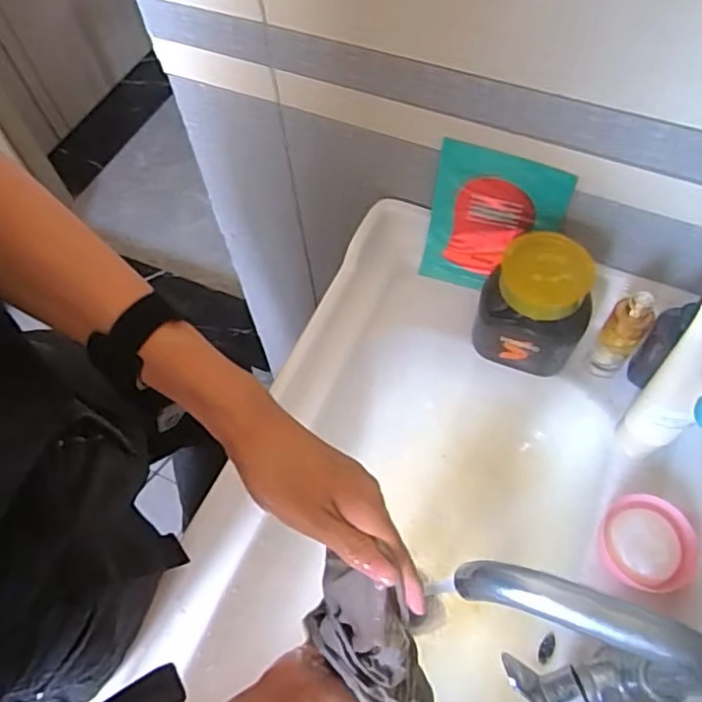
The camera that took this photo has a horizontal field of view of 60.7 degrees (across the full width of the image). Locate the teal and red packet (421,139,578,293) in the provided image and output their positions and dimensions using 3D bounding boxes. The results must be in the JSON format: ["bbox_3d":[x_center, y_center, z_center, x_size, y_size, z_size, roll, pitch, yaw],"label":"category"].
[{"bbox_3d":[0.161,-0.149,0.703,0.148,0.166,0.025,21,42,14],"label":"teal and red packet"}]

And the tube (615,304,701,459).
[{"bbox_3d":[0.301,0.028,0.543,0.063,0.220,0.040,15,53,13],"label":"tube"}]

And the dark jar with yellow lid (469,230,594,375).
[{"bbox_3d":[0.198,-0.049,0.645,0.107,0.125,0.090,23,64,16],"label":"dark jar with yellow lid"}]

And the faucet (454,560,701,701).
[{"bbox_3d":[0.144,0.209,0.412,0.160,0.209,0.068,20,63,15],"label":"faucet"}]

